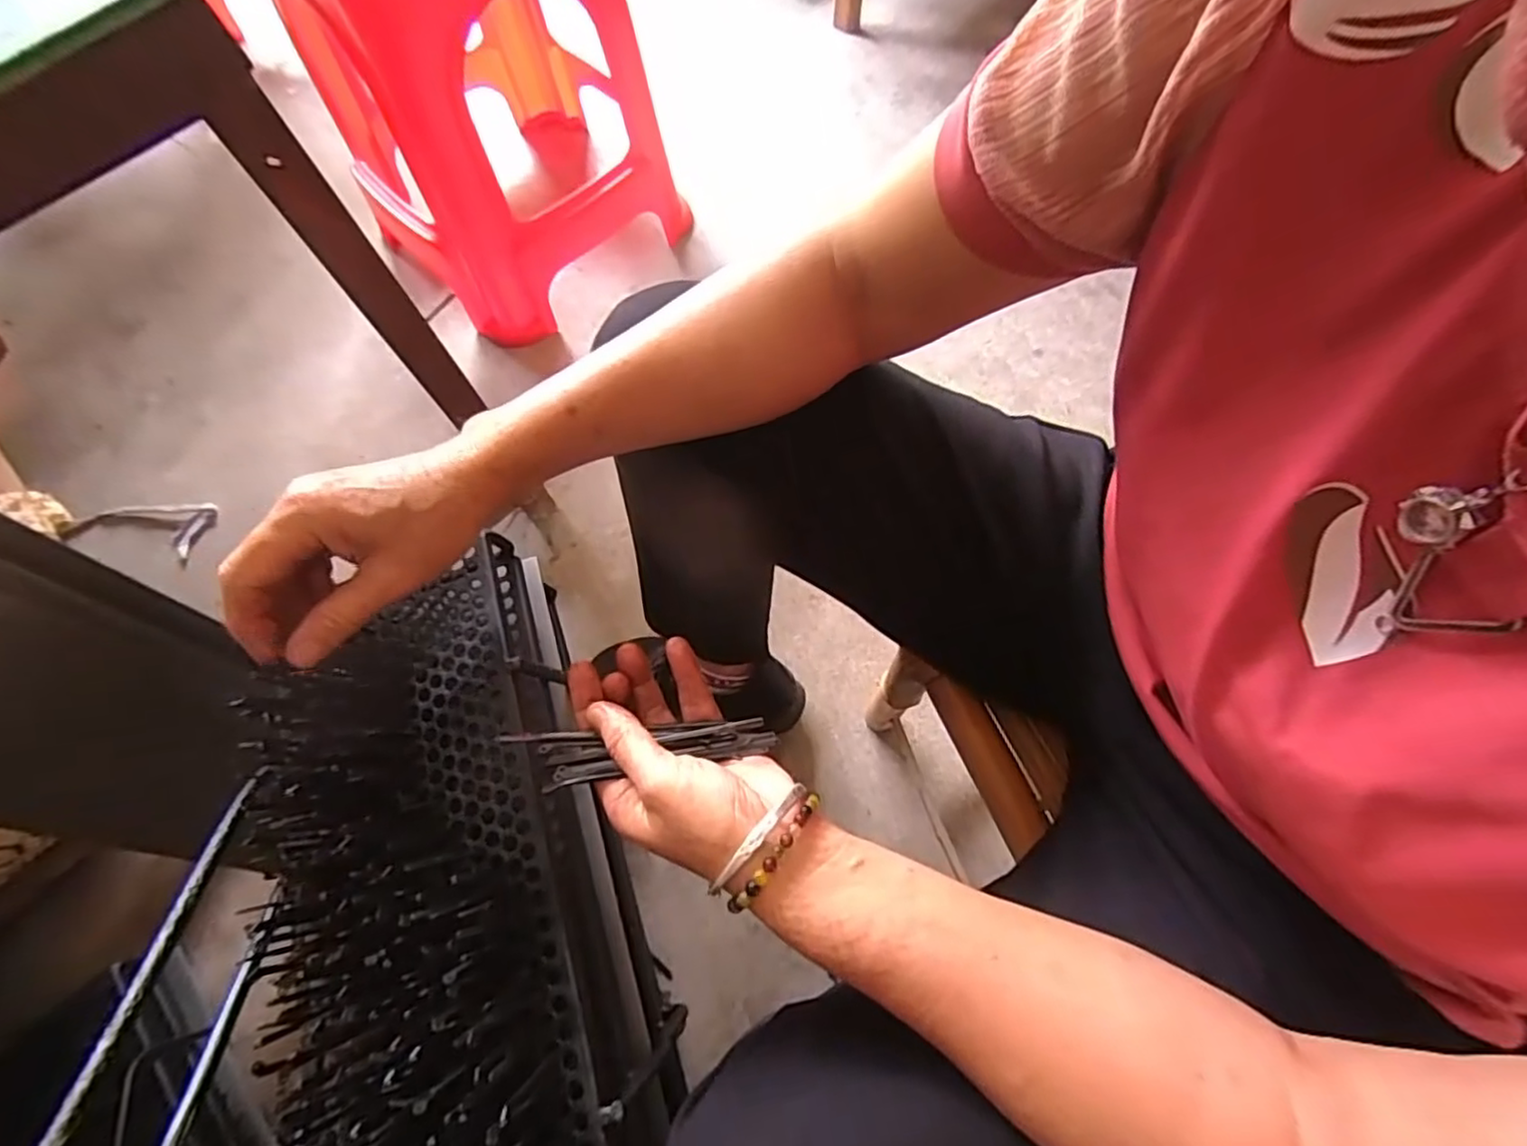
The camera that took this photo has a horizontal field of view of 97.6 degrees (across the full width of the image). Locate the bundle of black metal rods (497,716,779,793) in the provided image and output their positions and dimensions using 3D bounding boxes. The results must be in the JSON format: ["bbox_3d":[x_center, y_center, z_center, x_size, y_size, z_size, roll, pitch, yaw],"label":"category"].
[{"bbox_3d":[-0.062,0.088,0.336,0.133,0.010,0.027,-6,69,-3],"label":"bundle of black metal rods"}]

